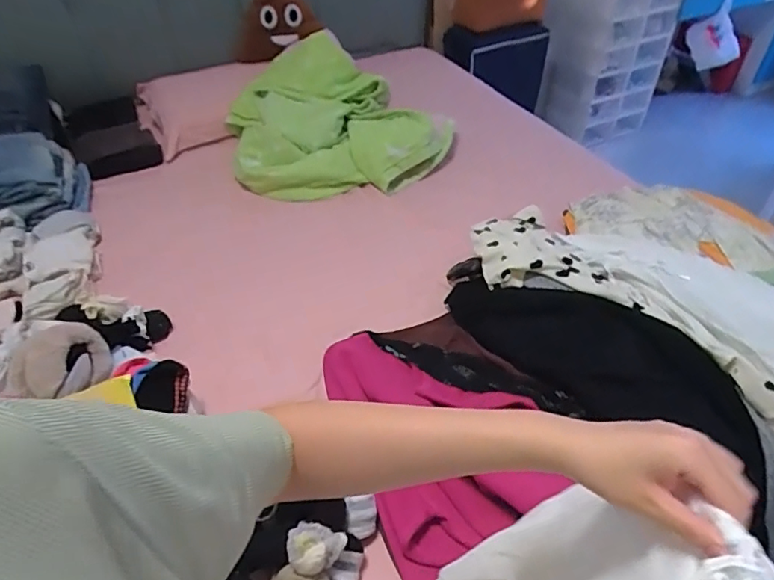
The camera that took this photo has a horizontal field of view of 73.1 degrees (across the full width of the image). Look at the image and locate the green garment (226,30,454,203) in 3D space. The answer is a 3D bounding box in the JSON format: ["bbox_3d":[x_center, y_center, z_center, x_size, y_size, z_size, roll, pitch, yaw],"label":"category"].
[{"bbox_3d":[-0.164,-0.519,1.603,0.626,0.268,0.533,-14,45,-13],"label":"green garment"}]

